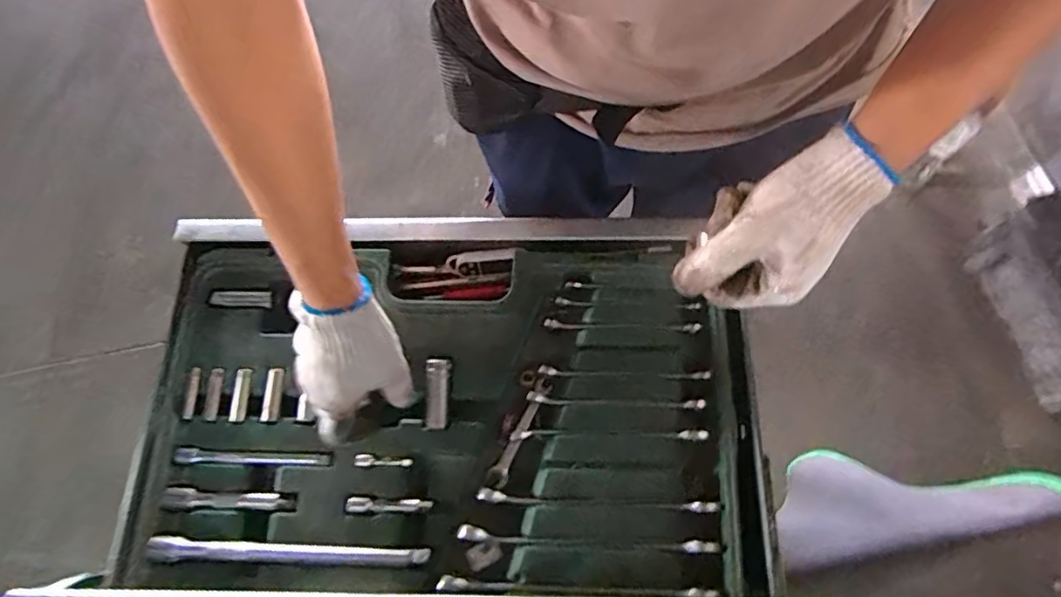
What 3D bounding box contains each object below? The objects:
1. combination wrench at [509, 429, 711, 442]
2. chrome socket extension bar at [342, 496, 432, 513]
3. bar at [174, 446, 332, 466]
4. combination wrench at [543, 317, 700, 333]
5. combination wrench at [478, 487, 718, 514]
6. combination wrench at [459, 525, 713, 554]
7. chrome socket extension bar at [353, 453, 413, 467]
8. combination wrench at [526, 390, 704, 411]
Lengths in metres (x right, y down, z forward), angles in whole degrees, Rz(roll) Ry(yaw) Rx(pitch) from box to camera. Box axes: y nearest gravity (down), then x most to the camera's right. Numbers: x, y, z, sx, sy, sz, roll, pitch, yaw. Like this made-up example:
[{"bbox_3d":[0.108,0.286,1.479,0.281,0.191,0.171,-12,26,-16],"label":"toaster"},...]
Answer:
[{"bbox_3d":[0.079,0.141,0.605,0.197,0.031,0.011,0,70,2],"label":"combination wrench"},{"bbox_3d":[-0.134,0.196,0.556,0.079,0.010,0.014,1,70,2],"label":"chrome socket extension bar"},{"bbox_3d":[-0.273,0.157,0.574,0.156,0.011,0.014,2,70,3],"label":"bar"},{"bbox_3d":[0.093,0.028,0.602,0.157,0.007,0.010,2,70,3],"label":"combination wrench"},{"bbox_3d":[0.065,0.203,0.587,0.233,0.026,0.014,2,70,3],"label":"combination wrench"},{"bbox_3d":[0.054,0.238,0.577,0.249,0.036,0.014,2,70,3],"label":"combination wrench"},{"bbox_3d":[-0.142,0.158,0.564,0.054,0.008,0.012,5,70,4],"label":"chrome socket extension bar"},{"bbox_3d":[0.088,0.105,0.606,0.180,0.010,0.014,2,70,3],"label":"combination wrench"}]

